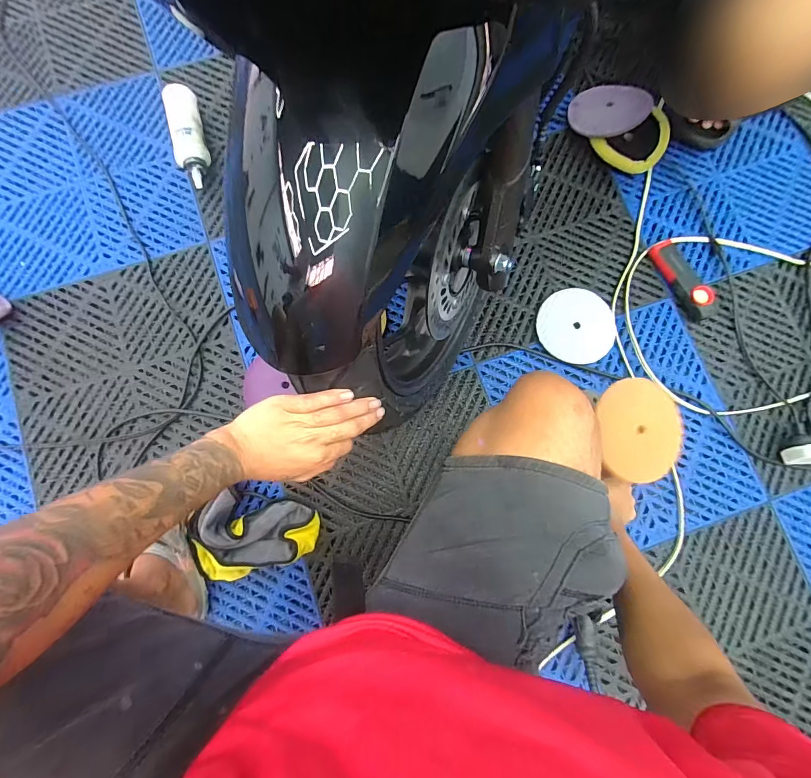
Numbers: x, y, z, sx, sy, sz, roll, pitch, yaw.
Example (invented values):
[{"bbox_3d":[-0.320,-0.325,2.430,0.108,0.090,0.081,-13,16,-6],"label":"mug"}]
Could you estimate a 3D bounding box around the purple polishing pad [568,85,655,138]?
[{"bbox_3d":[0.385,-0.527,0.764,0.140,0.012,0.126,25,80,22],"label":"purple polishing pad"}]

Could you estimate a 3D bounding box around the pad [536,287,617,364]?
[{"bbox_3d":[0.318,-0.119,0.747,0.145,0.019,0.136,13,81,0],"label":"pad"}]

